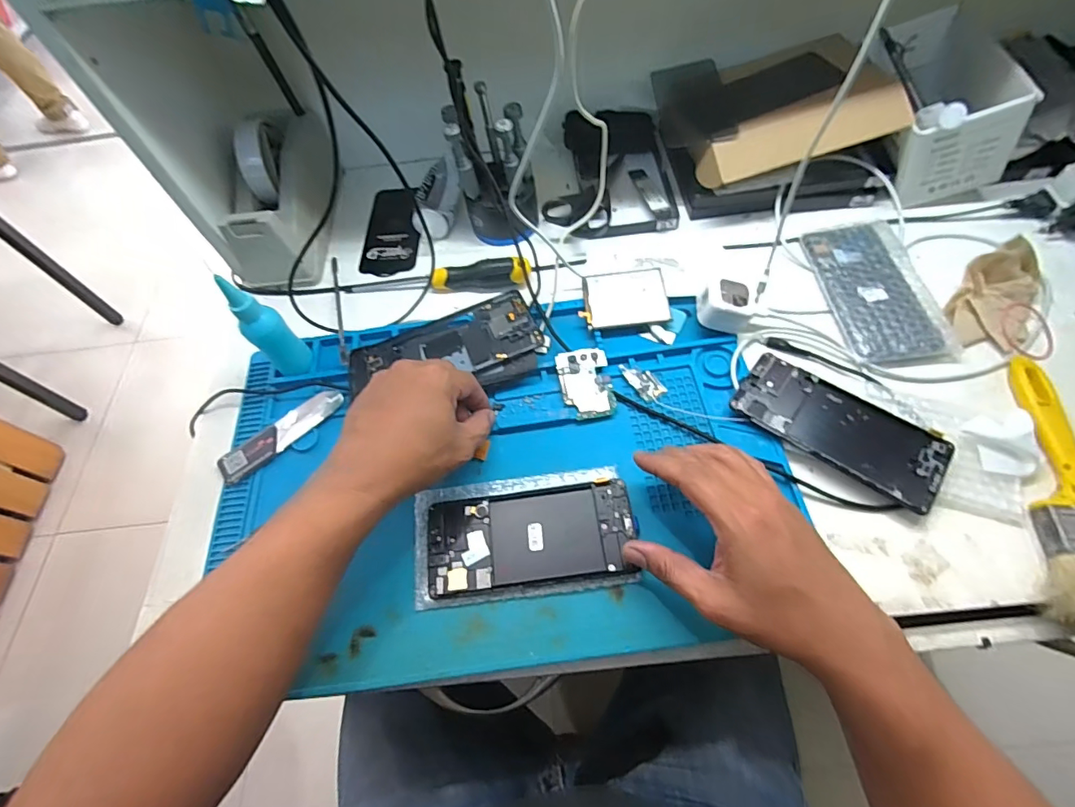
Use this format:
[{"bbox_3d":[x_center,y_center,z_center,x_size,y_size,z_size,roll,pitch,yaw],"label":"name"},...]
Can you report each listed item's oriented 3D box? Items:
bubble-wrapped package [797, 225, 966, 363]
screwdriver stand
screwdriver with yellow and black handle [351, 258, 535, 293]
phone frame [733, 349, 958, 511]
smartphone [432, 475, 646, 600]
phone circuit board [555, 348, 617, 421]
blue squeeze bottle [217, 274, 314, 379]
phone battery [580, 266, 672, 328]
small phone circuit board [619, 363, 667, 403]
[{"bbox_3d":[0.331,-0.116,0.474,0.092,0.010,0.172,-4,60,2],"label":"bubble-wrapped package"},{"bbox_3d":[-0.045,-0.246,0.511,0.077,0.127,0.078,-2,60,3],"label":"screwdriver stand"},{"bbox_3d":[-0.104,-0.135,0.518,0.192,0.031,0.023,0,60,5],"label":"screwdriver with yellow and black handle"},{"bbox_3d":[0.249,0.020,0.404,0.158,0.011,0.073,34,68,21],"label":"phone frame"},{"bbox_3d":[-0.005,0.103,0.377,0.158,0.006,0.071,-9,60,1],"label":"smartphone"},{"bbox_3d":[0.044,-0.019,0.440,0.046,0.004,0.067,-8,70,-4],"label":"phone circuit board"},{"bbox_3d":[-0.243,-0.065,0.436,0.034,0.118,0.029,-38,64,-16],"label":"blue squeeze bottle"},{"bbox_3d":[0.087,-0.107,0.484,0.080,0.006,0.064,-5,68,1],"label":"phone battery"},{"bbox_3d":[0.097,-0.022,0.447,0.024,0.004,0.044,-32,63,-14],"label":"small phone circuit board"}]

